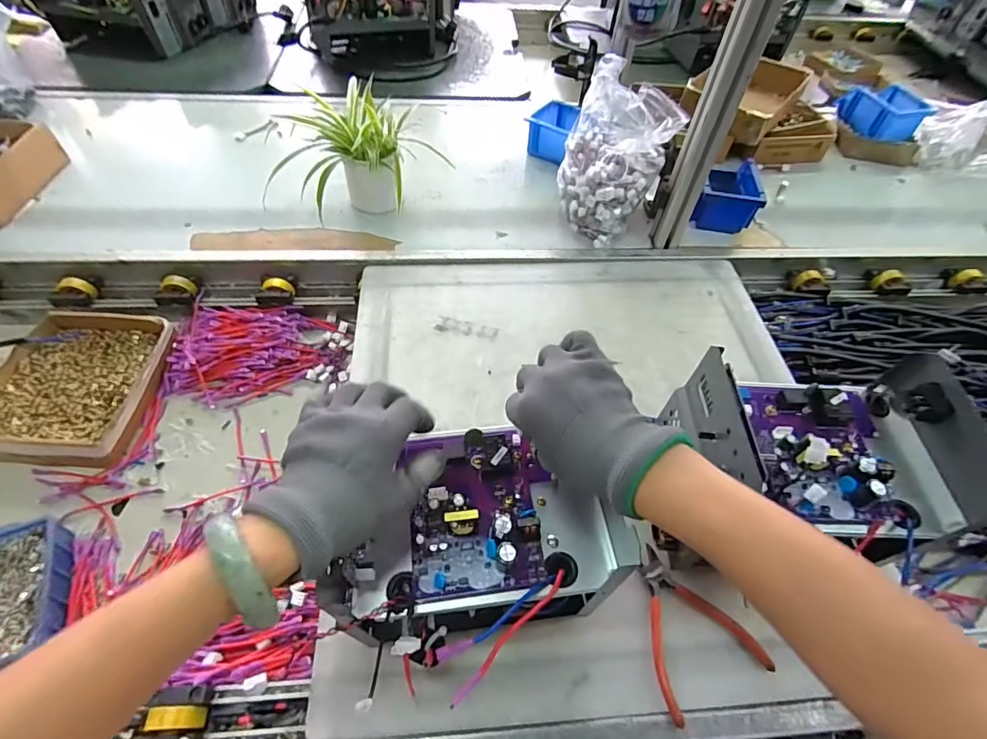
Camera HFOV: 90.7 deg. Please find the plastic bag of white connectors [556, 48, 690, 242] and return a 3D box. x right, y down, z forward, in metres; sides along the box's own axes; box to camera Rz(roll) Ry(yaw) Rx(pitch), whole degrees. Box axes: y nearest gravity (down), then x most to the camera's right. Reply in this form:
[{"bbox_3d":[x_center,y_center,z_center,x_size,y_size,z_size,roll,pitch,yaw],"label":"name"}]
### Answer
[{"bbox_3d":[0.184,-0.325,0.769,0.156,0.203,0.150,29,58,18],"label":"plastic bag of white connectors"}]

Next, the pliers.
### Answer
[{"bbox_3d":[0.183,0.245,0.475,0.110,0.021,0.133,-20,57,-17],"label":"pliers"}]

